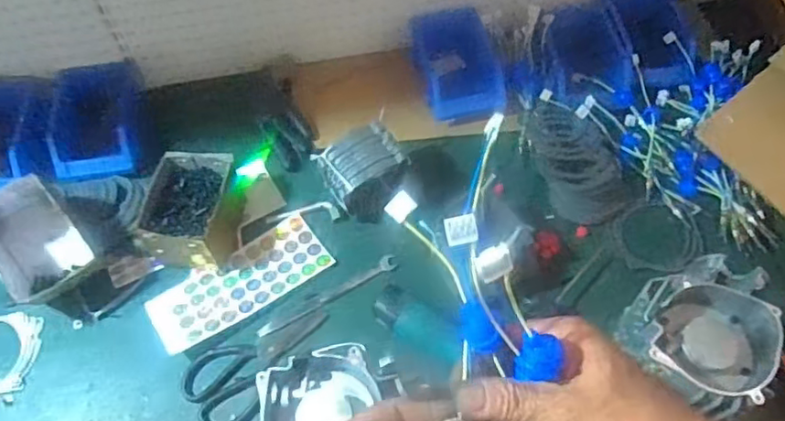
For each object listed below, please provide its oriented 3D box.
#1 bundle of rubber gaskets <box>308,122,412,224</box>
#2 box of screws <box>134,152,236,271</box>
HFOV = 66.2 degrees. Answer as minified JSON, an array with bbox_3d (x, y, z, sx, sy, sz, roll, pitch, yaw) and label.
[{"bbox_3d":[-0.037,-0.050,0.861,0.118,0.097,0.089,-29,61,-16],"label":"bundle of rubber gaskets"},{"bbox_3d":[-0.285,0.003,0.858,0.110,0.093,0.155,3,57,4],"label":"box of screws"}]

